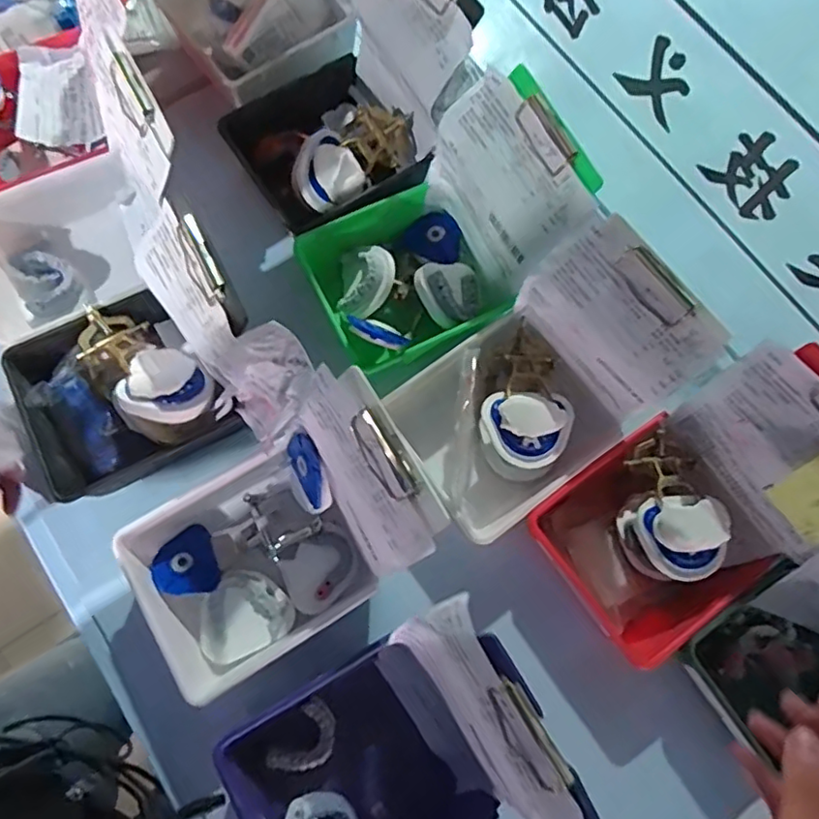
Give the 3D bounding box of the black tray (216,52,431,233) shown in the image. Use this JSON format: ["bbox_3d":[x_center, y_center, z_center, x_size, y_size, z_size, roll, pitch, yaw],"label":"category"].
[{"bbox_3d":[-0.079,-0.259,0.613,0.160,0.078,0.162,-36,78,-11],"label":"black tray"}]

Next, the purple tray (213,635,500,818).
[{"bbox_3d":[-0.041,0.288,0.471,0.164,0.064,0.152,-28,76,-9],"label":"purple tray"}]

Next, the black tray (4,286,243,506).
[{"bbox_3d":[-0.259,-0.013,0.539,0.161,0.070,0.152,-30,76,-9],"label":"black tray"}]

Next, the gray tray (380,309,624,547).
[{"bbox_3d":[0.083,0.015,0.551,0.172,0.084,0.155,-35,77,-10],"label":"gray tray"}]

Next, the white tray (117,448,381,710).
[{"bbox_3d":[-0.136,0.133,0.511,0.180,0.069,0.157,-31,77,-10],"label":"white tray"}]

